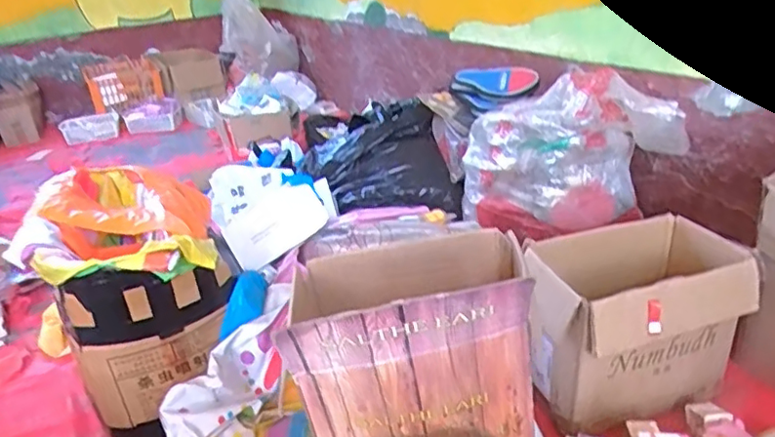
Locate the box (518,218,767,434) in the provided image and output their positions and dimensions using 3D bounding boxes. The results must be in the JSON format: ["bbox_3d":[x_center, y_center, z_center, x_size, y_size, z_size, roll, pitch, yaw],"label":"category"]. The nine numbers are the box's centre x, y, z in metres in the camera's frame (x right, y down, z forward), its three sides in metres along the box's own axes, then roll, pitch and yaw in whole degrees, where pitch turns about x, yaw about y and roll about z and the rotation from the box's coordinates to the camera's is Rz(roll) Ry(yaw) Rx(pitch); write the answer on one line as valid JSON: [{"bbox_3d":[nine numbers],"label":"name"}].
[{"bbox_3d":[0.473,0.193,1.167,0.470,0.285,0.250,-13,27,-17],"label":"box"}]

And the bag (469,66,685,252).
[{"bbox_3d":[0.449,-0.164,1.462,0.500,0.351,0.219,-6,26,-2],"label":"bag"}]

